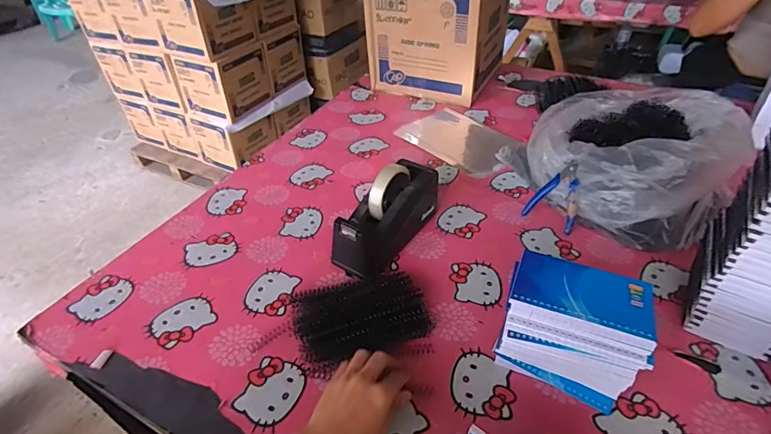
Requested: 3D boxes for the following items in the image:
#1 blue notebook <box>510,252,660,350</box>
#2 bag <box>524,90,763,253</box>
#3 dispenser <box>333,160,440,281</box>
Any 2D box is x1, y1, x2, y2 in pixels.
[{"bbox_3d":[0.202,0.075,0.436,0.130,0.015,0.085,15,43,19],"label":"blue notebook"},{"bbox_3d":[0.427,-0.123,0.751,0.290,0.156,0.328,27,48,30],"label":"bag"},{"bbox_3d":[0.004,-0.005,0.661,0.082,0.121,0.209,26,48,29],"label":"dispenser"}]

